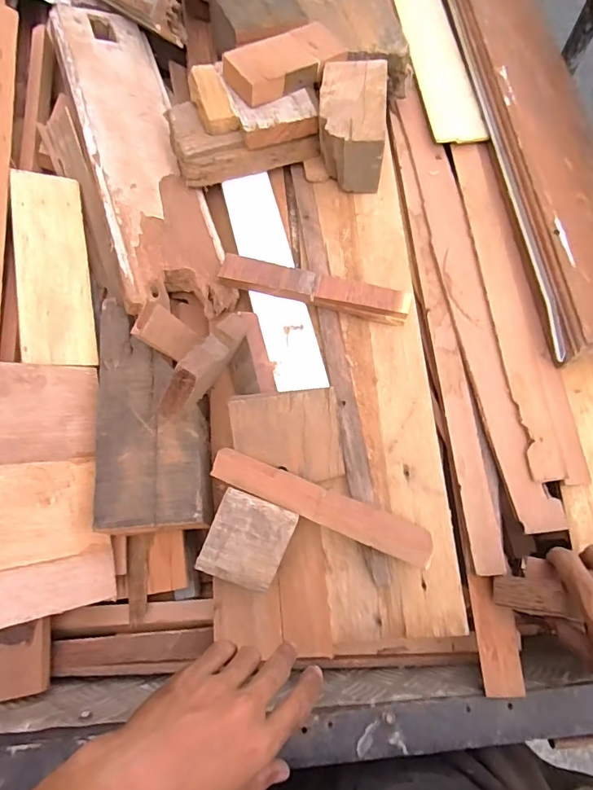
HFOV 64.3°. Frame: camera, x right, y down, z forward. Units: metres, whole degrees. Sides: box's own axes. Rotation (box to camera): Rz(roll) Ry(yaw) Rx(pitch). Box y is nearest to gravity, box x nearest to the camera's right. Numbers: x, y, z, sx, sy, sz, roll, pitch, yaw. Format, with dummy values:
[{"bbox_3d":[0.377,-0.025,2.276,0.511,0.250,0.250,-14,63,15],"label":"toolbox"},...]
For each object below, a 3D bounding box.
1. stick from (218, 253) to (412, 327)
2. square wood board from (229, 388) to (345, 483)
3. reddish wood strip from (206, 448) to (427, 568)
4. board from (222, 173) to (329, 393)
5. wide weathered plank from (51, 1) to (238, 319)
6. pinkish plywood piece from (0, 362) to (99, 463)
[{"bbox_3d":[0.021,-0.123,0.556,0.221,0.026,0.037,13,69,4],"label":"stick"},{"bbox_3d":[-0.008,0.044,0.488,0.110,0.011,0.096,-7,98,-10],"label":"square wood board"},{"bbox_3d":[0.023,0.106,0.458,0.221,0.011,0.034,21,69,7],"label":"reddish wood strip"},{"bbox_3d":[-0.030,-0.148,0.581,0.065,0.011,0.309,-12,69,-6],"label":"board"},{"bbox_3d":[-0.214,-0.332,0.625,0.134,0.028,0.512,-11,70,-29],"label":"wide weathered plank"},{"bbox_3d":[-0.272,0.016,0.477,0.139,0.011,0.103,2,70,-47],"label":"pinkish plywood piece"}]

